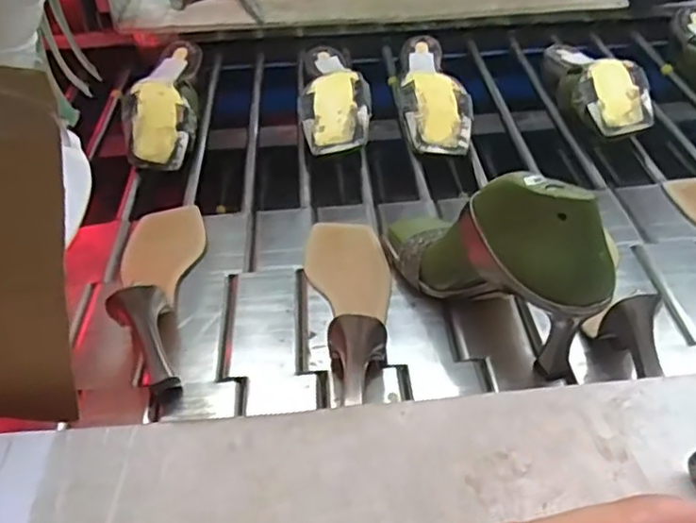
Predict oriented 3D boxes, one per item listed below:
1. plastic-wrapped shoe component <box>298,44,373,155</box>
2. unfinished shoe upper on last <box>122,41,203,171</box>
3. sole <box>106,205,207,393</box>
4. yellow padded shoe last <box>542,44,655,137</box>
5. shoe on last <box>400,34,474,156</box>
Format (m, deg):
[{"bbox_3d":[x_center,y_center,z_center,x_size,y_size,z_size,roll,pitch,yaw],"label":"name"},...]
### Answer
[{"bbox_3d":[-0.015,-0.201,0.819,0.081,0.073,0.207,-2,42,1],"label":"plastic-wrapped shoe component"},{"bbox_3d":[-0.225,-0.195,0.825,0.084,0.066,0.221,-6,43,-4],"label":"unfinished shoe upper on last"},{"bbox_3d":[-0.169,0.016,0.603,0.072,0.069,0.231,-7,28,-7],"label":"sole"},{"bbox_3d":[0.301,-0.216,0.828,0.080,0.070,0.208,-2,42,1],"label":"yellow padded shoe last"},{"bbox_3d":[0.106,-0.211,0.834,0.086,0.066,0.214,2,43,5],"label":"shoe on last"}]

